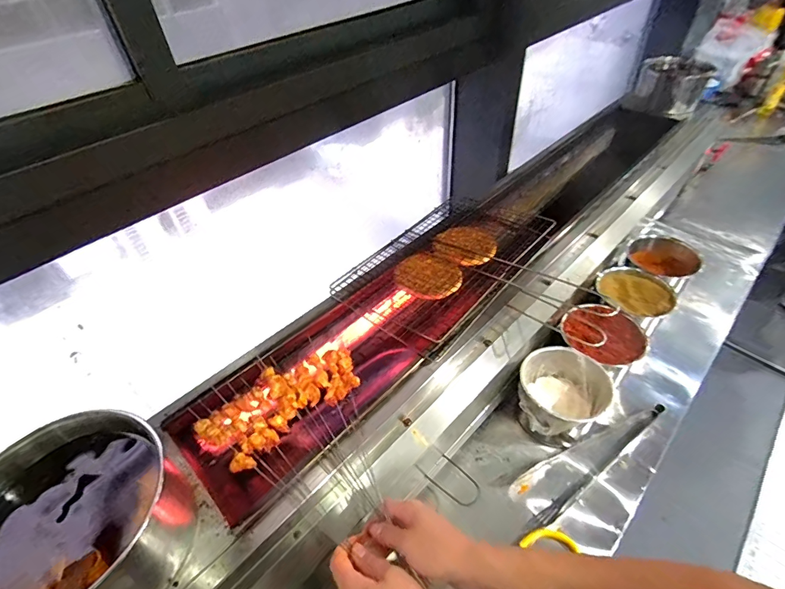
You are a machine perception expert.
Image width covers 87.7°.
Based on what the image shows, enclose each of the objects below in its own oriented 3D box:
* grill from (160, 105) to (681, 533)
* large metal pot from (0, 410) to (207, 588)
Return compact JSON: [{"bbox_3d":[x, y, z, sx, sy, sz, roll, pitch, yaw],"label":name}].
[{"bbox_3d":[0.223,-0.113,0.925,0.240,0.194,1.422,29,53,29],"label":"grill"},{"bbox_3d":[-0.314,0.241,0.415,0.189,0.161,0.165,-33,51,-26],"label":"large metal pot"}]

